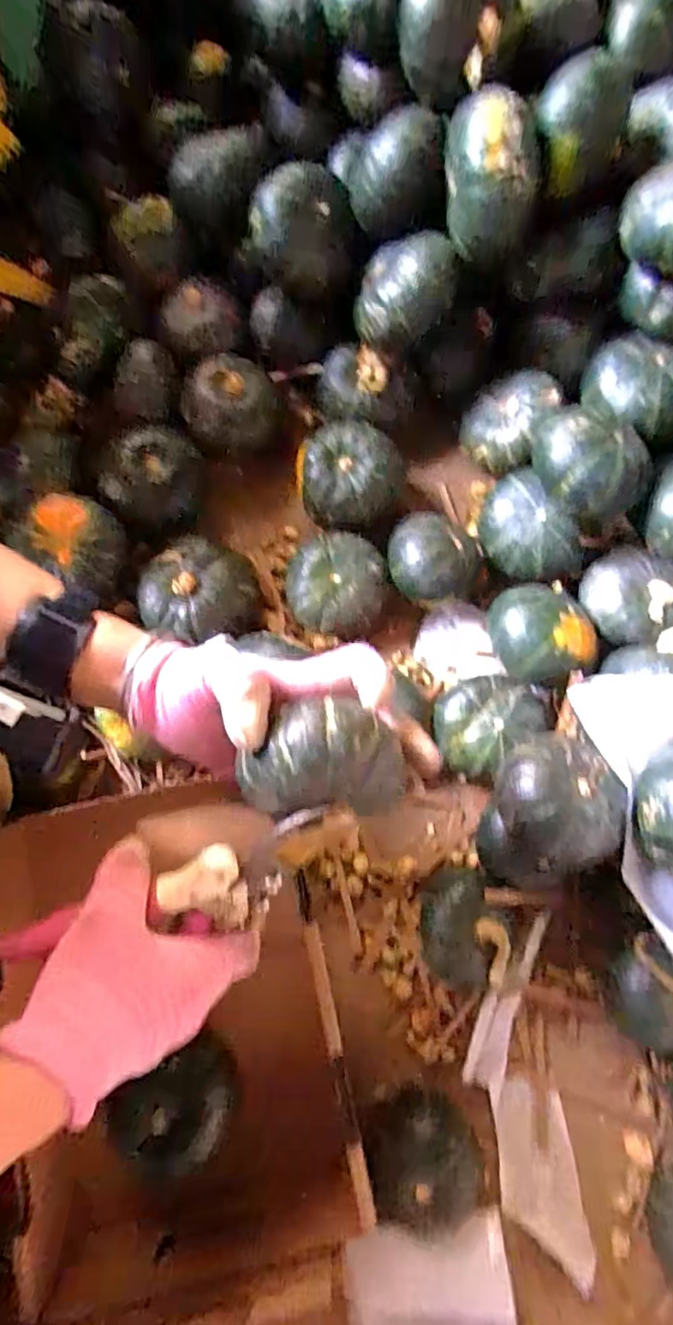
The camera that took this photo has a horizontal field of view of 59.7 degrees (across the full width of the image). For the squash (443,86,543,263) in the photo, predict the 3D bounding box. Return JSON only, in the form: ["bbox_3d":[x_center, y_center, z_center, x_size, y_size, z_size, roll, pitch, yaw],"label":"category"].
[{"bbox_3d":[0.107,-0.345,0.417,0.072,0.081,0.063,18,78,3],"label":"squash"}]

